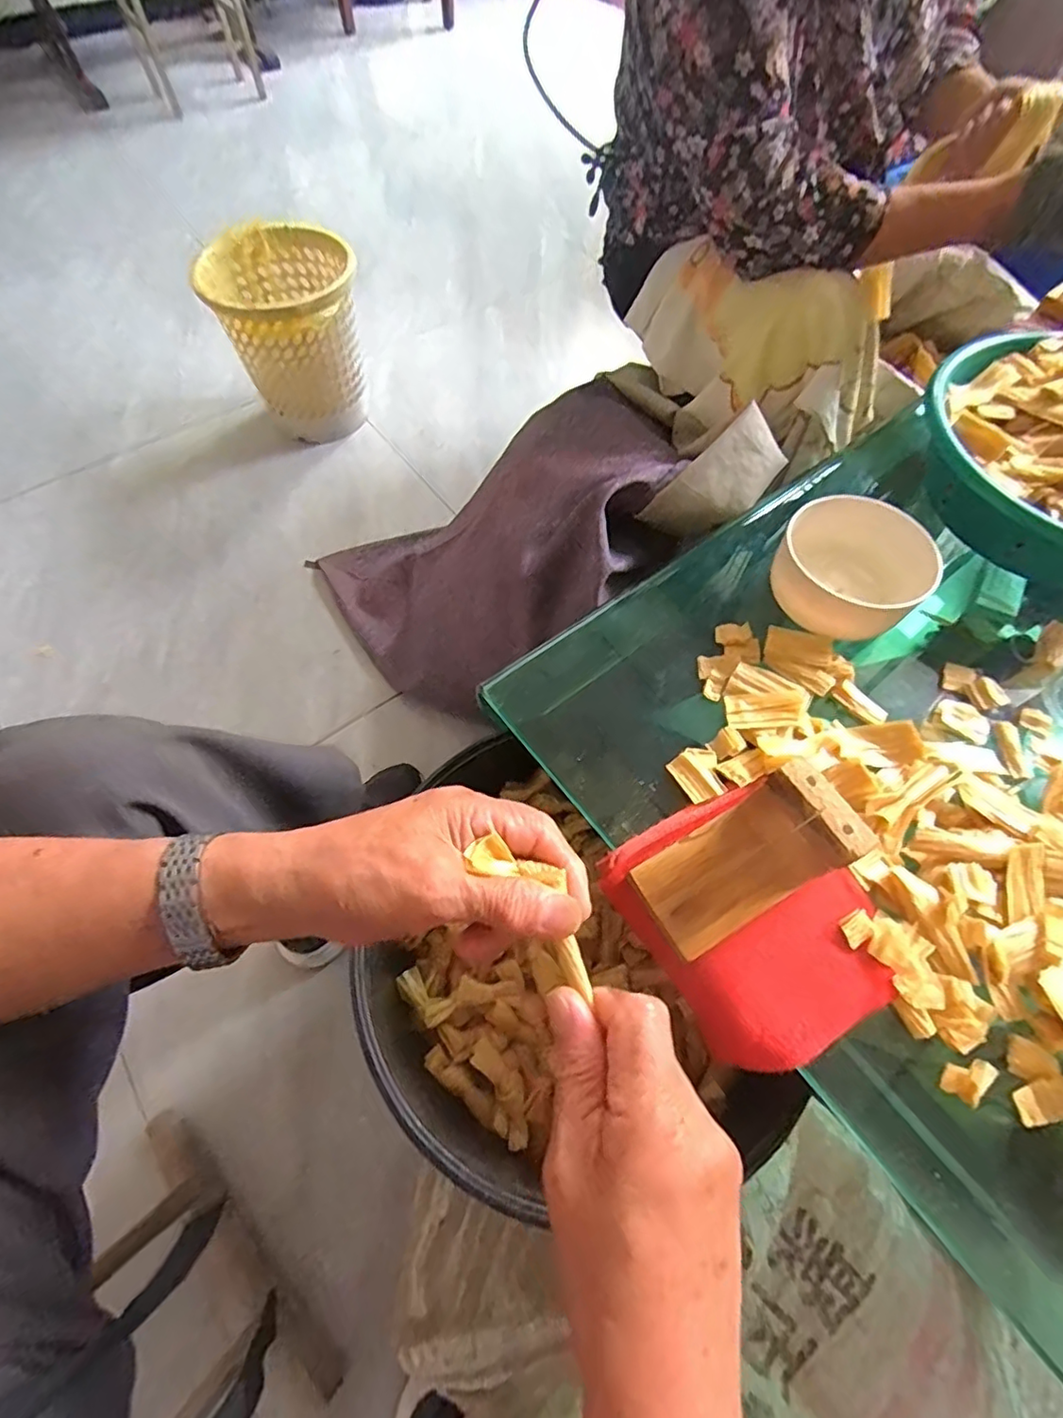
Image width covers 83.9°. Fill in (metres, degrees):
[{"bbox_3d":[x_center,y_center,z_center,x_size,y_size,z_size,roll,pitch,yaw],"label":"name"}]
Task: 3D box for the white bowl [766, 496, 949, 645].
[{"bbox_3d":[0.239,-0.106,0.442,0.100,0.047,0.100,0,63,0],"label":"white bowl"}]

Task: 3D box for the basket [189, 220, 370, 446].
[{"bbox_3d":[-0.439,-0.687,1.119,0.257,0.274,0.252,-16,64,-8],"label":"basket"}]

